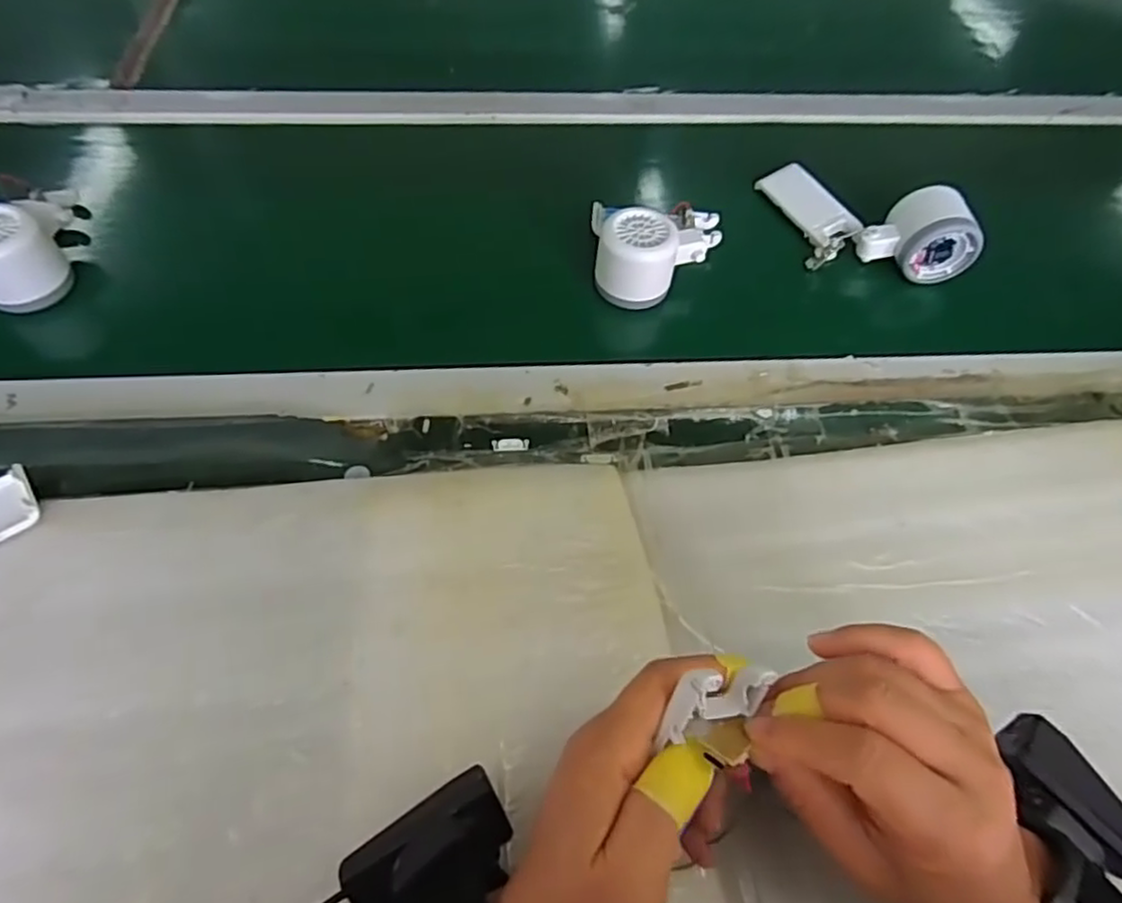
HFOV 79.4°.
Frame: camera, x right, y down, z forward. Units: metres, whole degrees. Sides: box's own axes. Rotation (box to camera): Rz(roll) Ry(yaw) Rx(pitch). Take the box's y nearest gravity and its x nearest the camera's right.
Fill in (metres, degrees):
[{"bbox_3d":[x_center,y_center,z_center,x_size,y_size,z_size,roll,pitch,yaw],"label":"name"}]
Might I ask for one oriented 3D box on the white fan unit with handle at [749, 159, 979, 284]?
[{"bbox_3d":[0.242,-0.189,0.551,0.179,0.061,0.077,36,63,19],"label":"white fan unit with handle"}]

